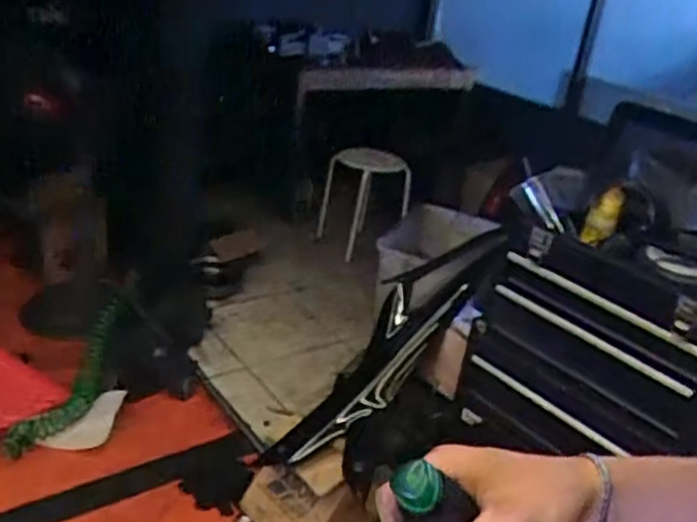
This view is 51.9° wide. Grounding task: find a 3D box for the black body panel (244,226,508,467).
[{"bbox_3d":[0.096,0.185,1.644,0.164,0.101,0.776,29,67,40],"label":"black body panel"}]

